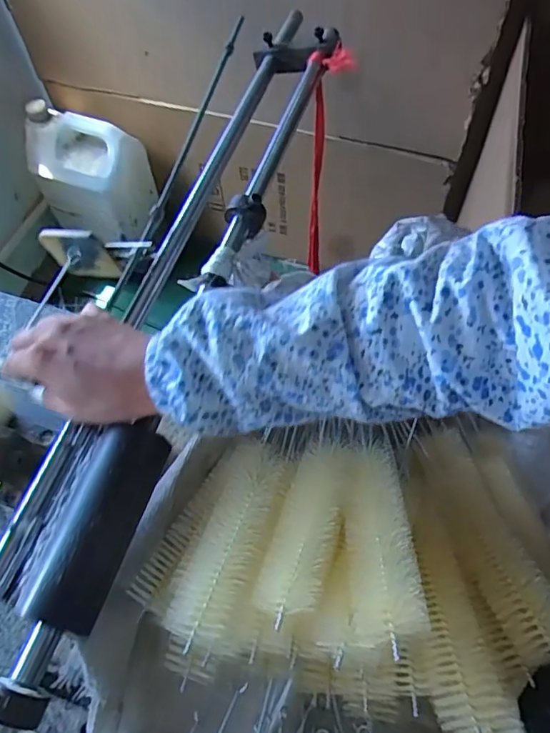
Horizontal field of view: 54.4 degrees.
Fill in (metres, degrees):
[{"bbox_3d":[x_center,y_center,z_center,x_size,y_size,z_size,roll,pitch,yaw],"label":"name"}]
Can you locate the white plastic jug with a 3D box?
[{"bbox_3d":[-0.370,-0.388,1.089,0.217,0.244,0.123,15,63,11],"label":"white plastic jug"}]

